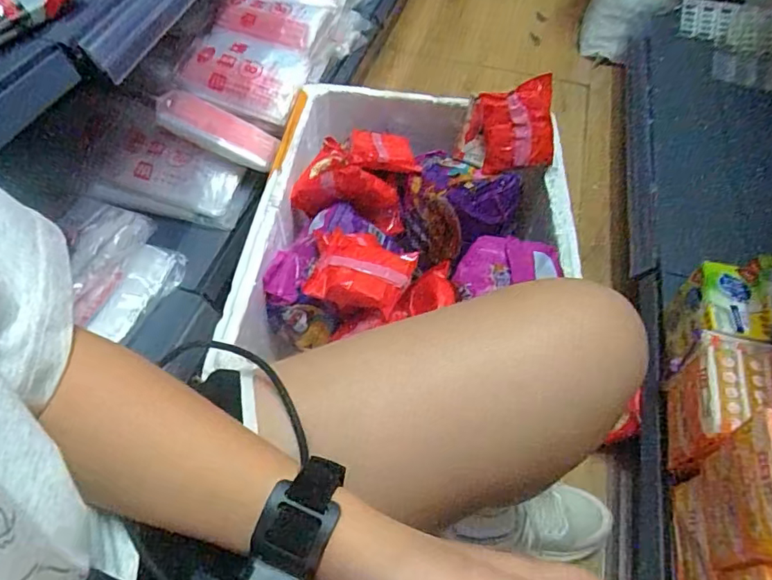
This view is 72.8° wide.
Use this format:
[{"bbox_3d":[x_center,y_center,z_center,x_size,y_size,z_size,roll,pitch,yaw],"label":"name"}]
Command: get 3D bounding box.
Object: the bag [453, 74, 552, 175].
[{"bbox_3d":[0.182,-0.241,0.818,0.146,0.148,0.051,0,10,28],"label":"bag"}]

